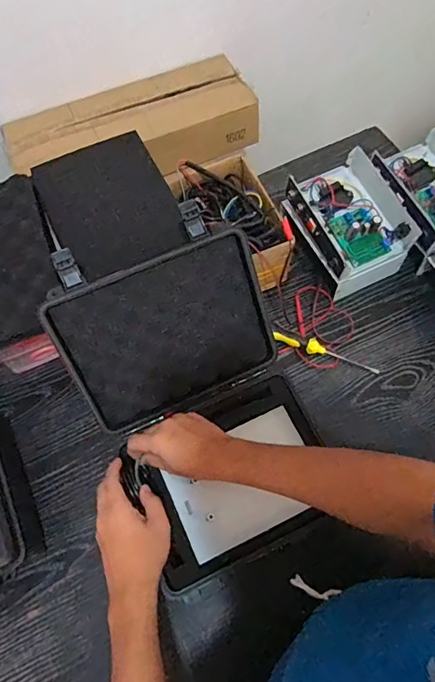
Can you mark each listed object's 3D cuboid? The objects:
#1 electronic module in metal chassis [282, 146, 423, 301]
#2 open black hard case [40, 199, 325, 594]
[{"bbox_3d":[0.235,-0.209,0.813,0.158,0.116,0.219,-25,68,-9],"label":"electronic module in metal chassis"},{"bbox_3d":[-0.021,0.075,0.596,0.272,0.217,0.393,-25,68,-9],"label":"open black hard case"}]

